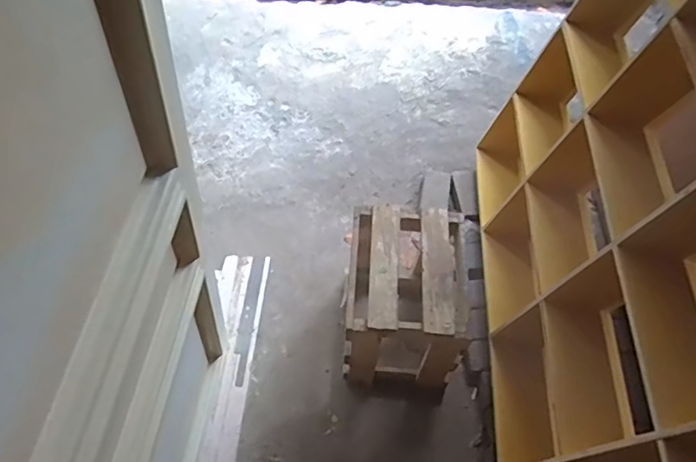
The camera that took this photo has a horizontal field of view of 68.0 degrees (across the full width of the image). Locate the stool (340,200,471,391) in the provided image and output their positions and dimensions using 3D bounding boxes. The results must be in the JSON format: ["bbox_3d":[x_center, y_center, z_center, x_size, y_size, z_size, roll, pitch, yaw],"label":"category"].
[{"bbox_3d":[0.162,0.191,1.535,0.322,0.378,0.413,4,55,1],"label":"stool"}]

